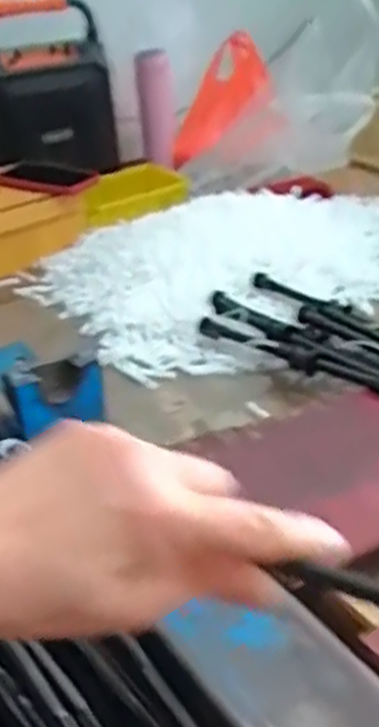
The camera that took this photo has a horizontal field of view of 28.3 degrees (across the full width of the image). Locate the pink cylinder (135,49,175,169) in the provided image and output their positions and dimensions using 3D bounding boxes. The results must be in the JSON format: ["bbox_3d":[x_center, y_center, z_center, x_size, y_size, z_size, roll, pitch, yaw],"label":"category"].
[{"bbox_3d":[-0.061,-0.473,1.400,0.060,0.206,0.074,-1,53,5],"label":"pink cylinder"}]

